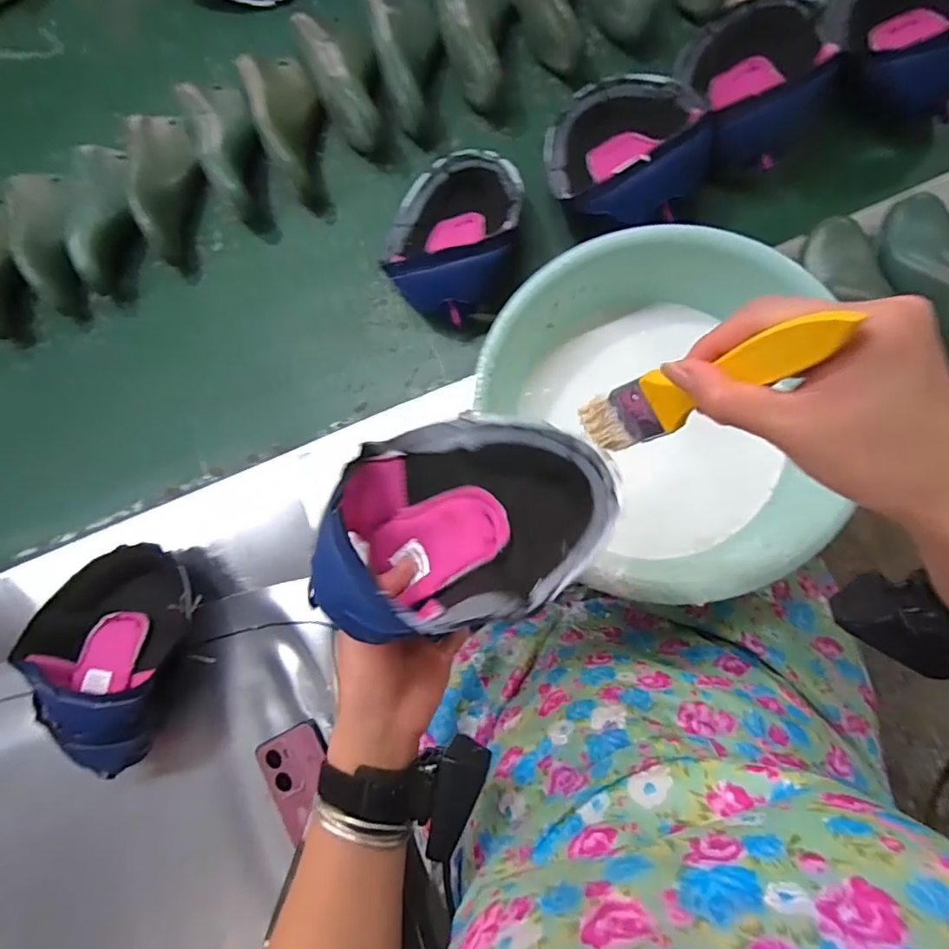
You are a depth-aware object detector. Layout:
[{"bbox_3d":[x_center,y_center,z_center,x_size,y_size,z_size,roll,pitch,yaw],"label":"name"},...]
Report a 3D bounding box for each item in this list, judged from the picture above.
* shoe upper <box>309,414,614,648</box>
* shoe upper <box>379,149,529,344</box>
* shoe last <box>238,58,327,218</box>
[{"bbox_3d":[-0.010,0.040,0.342,0.195,0.090,0.159,-6,47,5],"label":"shoe upper"},{"bbox_3d":[-0.021,-0.271,0.594,0.156,0.082,0.203,9,85,8],"label":"shoe upper"},{"bbox_3d":[-0.221,-0.426,0.644,0.080,0.065,0.201,-23,82,4],"label":"shoe last"}]

